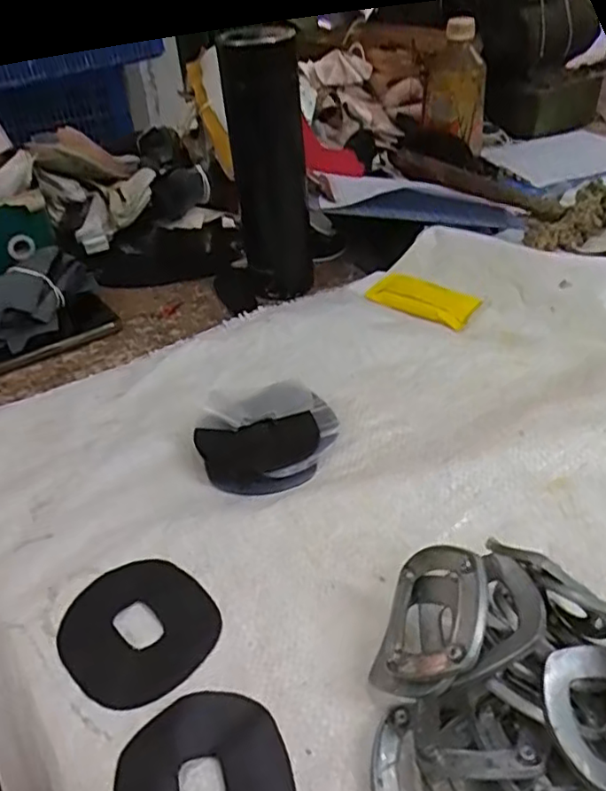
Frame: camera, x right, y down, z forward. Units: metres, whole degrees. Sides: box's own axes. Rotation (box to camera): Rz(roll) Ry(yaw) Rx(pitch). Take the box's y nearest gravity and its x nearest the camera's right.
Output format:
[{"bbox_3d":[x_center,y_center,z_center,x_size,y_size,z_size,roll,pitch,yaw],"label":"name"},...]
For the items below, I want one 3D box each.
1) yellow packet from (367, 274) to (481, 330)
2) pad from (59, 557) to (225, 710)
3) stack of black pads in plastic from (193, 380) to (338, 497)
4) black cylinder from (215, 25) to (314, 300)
[{"bbox_3d":[0.108,-0.090,0.584,0.099,0.009,0.047,24,46,31],"label":"yellow packet"},{"bbox_3d":[-0.088,0.123,0.337,0.079,0.004,0.075,29,49,35],"label":"pad"},{"bbox_3d":[-0.022,0.030,0.433,0.094,0.017,0.075,-22,57,-12],"label":"stack of black pads in plastic"},{"bbox_3d":[-0.030,-0.203,0.574,0.067,0.217,0.076,-5,38,-2],"label":"black cylinder"}]

